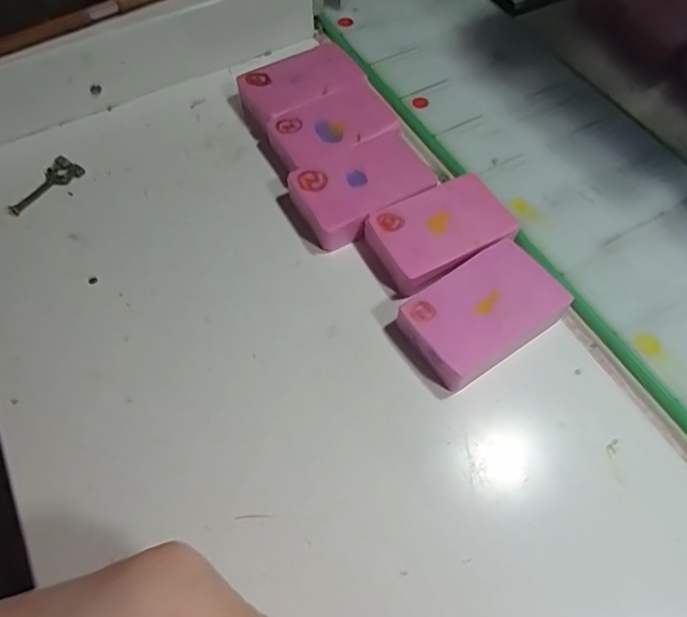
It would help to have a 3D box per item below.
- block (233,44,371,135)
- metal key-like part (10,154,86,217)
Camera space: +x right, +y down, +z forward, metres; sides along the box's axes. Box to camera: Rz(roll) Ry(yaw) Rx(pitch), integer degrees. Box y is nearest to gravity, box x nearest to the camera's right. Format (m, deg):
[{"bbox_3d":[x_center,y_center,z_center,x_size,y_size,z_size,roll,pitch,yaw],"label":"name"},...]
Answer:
[{"bbox_3d":[-0.027,-0.137,0.327,0.071,0.018,0.043,-29,63,-17],"label":"block"},{"bbox_3d":[-0.171,-0.070,0.301,0.015,0.009,0.044,40,67,21],"label":"metal key-like part"}]

